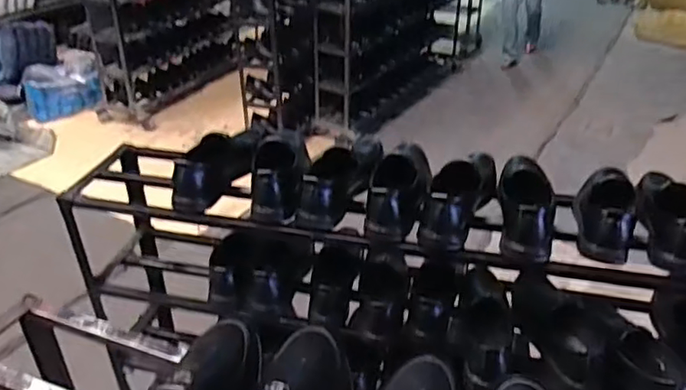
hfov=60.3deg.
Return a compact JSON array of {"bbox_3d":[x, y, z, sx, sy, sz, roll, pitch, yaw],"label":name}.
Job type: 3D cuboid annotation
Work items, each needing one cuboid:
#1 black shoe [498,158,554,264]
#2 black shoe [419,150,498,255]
[{"bbox_3d":[0.327,-0.010,1.055,0.095,0.098,0.291,7,33,13],"label":"black shoe"},{"bbox_3d":[0.226,-0.018,1.085,0.091,0.097,0.298,14,35,23],"label":"black shoe"}]

